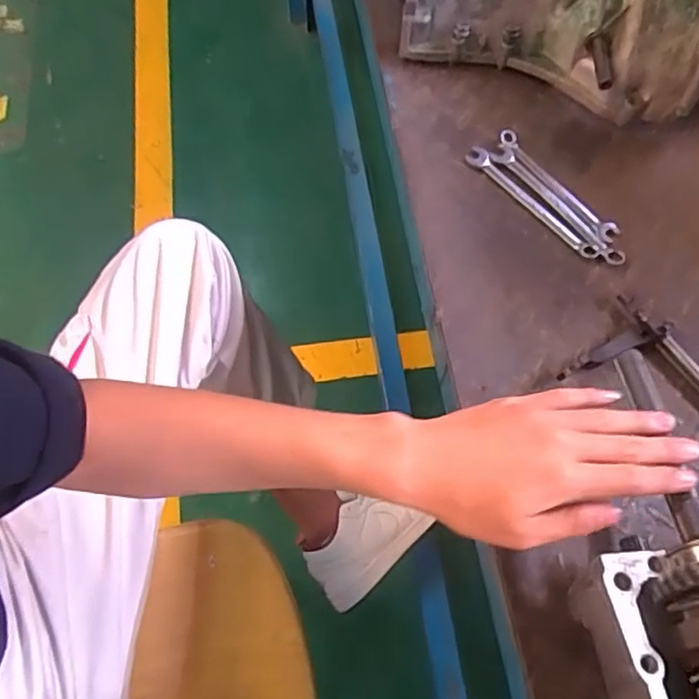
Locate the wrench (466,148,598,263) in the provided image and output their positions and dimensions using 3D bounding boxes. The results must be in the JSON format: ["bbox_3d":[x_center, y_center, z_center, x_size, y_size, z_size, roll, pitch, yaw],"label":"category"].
[{"bbox_3d":[0.174,-0.143,0.602,0.020,0.006,0.160,-38,70,-18],"label":"wrench"}]

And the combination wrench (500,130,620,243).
[{"bbox_3d":[0.206,-0.164,0.619,0.026,0.012,0.154,-32,68,-16],"label":"combination wrench"}]

